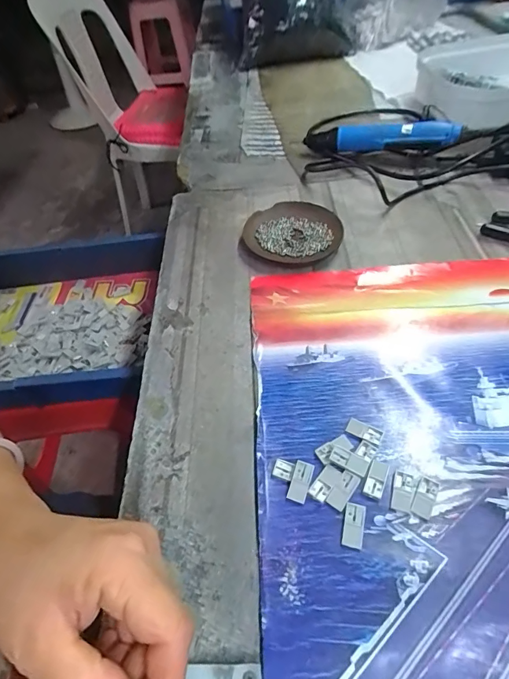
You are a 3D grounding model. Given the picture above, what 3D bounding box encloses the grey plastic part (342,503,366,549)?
[{"bbox_3d":[0.068,0.128,0.279,0.014,0.004,0.028,10,52,14],"label":"grey plastic part"}]

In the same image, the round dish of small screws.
[{"bbox_3d":[0.045,-0.129,0.487,0.115,0.017,0.099,15,53,17],"label":"round dish of small screws"}]

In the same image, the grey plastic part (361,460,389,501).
[{"bbox_3d":[0.089,0.102,0.297,0.014,0.004,0.027,16,54,18],"label":"grey plastic part"}]

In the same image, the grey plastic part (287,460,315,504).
[{"bbox_3d":[0.034,0.105,0.298,0.013,0.004,0.029,15,71,17],"label":"grey plastic part"}]

